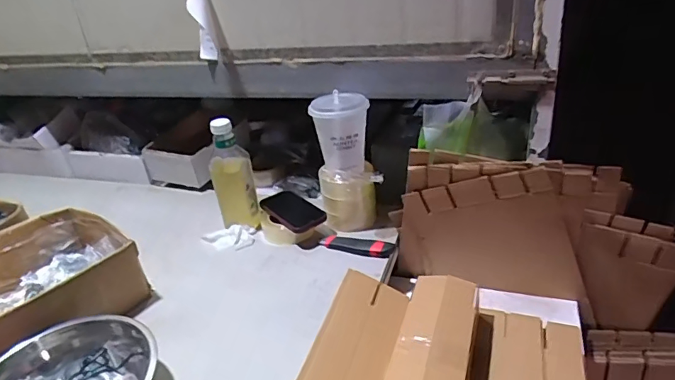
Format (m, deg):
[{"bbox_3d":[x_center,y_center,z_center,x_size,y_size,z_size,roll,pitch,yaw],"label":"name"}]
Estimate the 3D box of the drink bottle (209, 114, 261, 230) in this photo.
[{"bbox_3d":[-0.218,-0.026,0.987,0.084,0.235,0.064,-14,29,-14],"label":"drink bottle"}]

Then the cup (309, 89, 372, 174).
[{"bbox_3d":[0.010,-0.114,0.927,0.100,0.135,0.095,8,31,25],"label":"cup"}]

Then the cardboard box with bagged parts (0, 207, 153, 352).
[{"bbox_3d":[-0.552,0.177,0.828,0.308,0.115,0.324,15,35,34],"label":"cardboard box with bagged parts"}]

